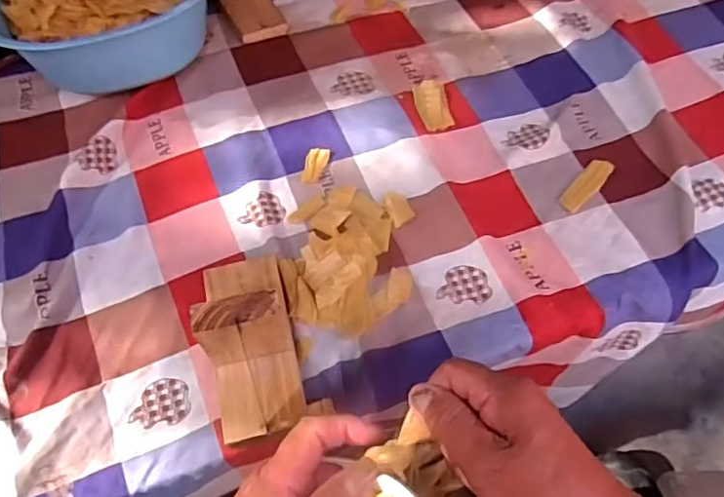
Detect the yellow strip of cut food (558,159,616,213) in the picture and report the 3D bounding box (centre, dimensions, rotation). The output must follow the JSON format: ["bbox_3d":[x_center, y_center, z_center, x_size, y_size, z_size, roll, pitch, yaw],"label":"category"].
[{"bbox_3d":[0.237,-0.068,0.609,0.026,0.007,0.078,39,66,22],"label":"yellow strip of cut food"}]

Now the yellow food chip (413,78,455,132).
[{"bbox_3d":[0.083,-0.171,0.675,0.037,0.004,0.080,-9,58,-4],"label":"yellow food chip"}]

